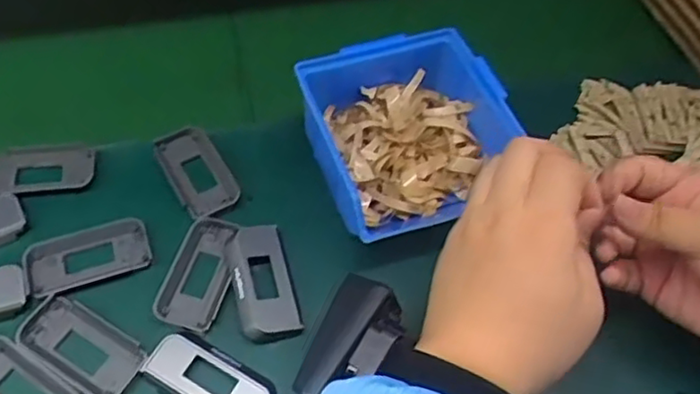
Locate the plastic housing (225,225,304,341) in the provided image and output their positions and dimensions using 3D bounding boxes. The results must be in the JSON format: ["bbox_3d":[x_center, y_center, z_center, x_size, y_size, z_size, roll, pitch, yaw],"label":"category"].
[{"bbox_3d":[-0.056,0.054,0.419,0.037,0.013,0.077,-13,56,-12],"label":"plastic housing"}]

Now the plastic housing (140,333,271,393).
[{"bbox_3d":[-0.081,0.107,0.384,0.075,0.010,0.035,26,57,15],"label":"plastic housing"}]

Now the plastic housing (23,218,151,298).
[{"bbox_3d":[-0.169,0.037,0.427,0.075,0.007,0.040,-14,56,-12],"label":"plastic housing"}]

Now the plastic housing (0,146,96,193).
[{"bbox_3d":[-0.218,-0.021,0.461,0.078,0.005,0.039,-2,55,-4],"label":"plastic housing"}]

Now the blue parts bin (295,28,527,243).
[{"bbox_3d":[0.036,-0.040,0.458,0.129,0.070,0.135,-16,57,-14],"label":"blue parts bin"}]

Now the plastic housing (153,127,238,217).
[{"bbox_3d":[-0.108,-0.019,0.463,0.038,0.008,0.077,-27,60,-20],"label":"plastic housing"}]

